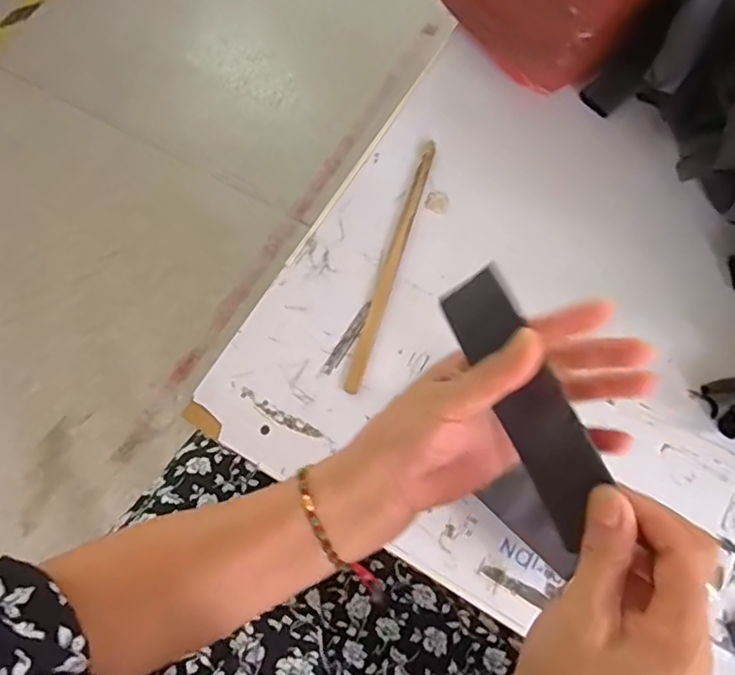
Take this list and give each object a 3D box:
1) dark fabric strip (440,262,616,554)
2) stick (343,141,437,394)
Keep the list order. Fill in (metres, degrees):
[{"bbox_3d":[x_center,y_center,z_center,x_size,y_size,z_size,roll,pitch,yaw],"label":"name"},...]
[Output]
[{"bbox_3d":[0.081,0.034,0.296,0.037,0.006,0.142,-32,76,32],"label":"dark fabric strip"},{"bbox_3d":[0.024,-0.073,0.543,0.015,0.007,0.263,16,70,7],"label":"stick"}]

